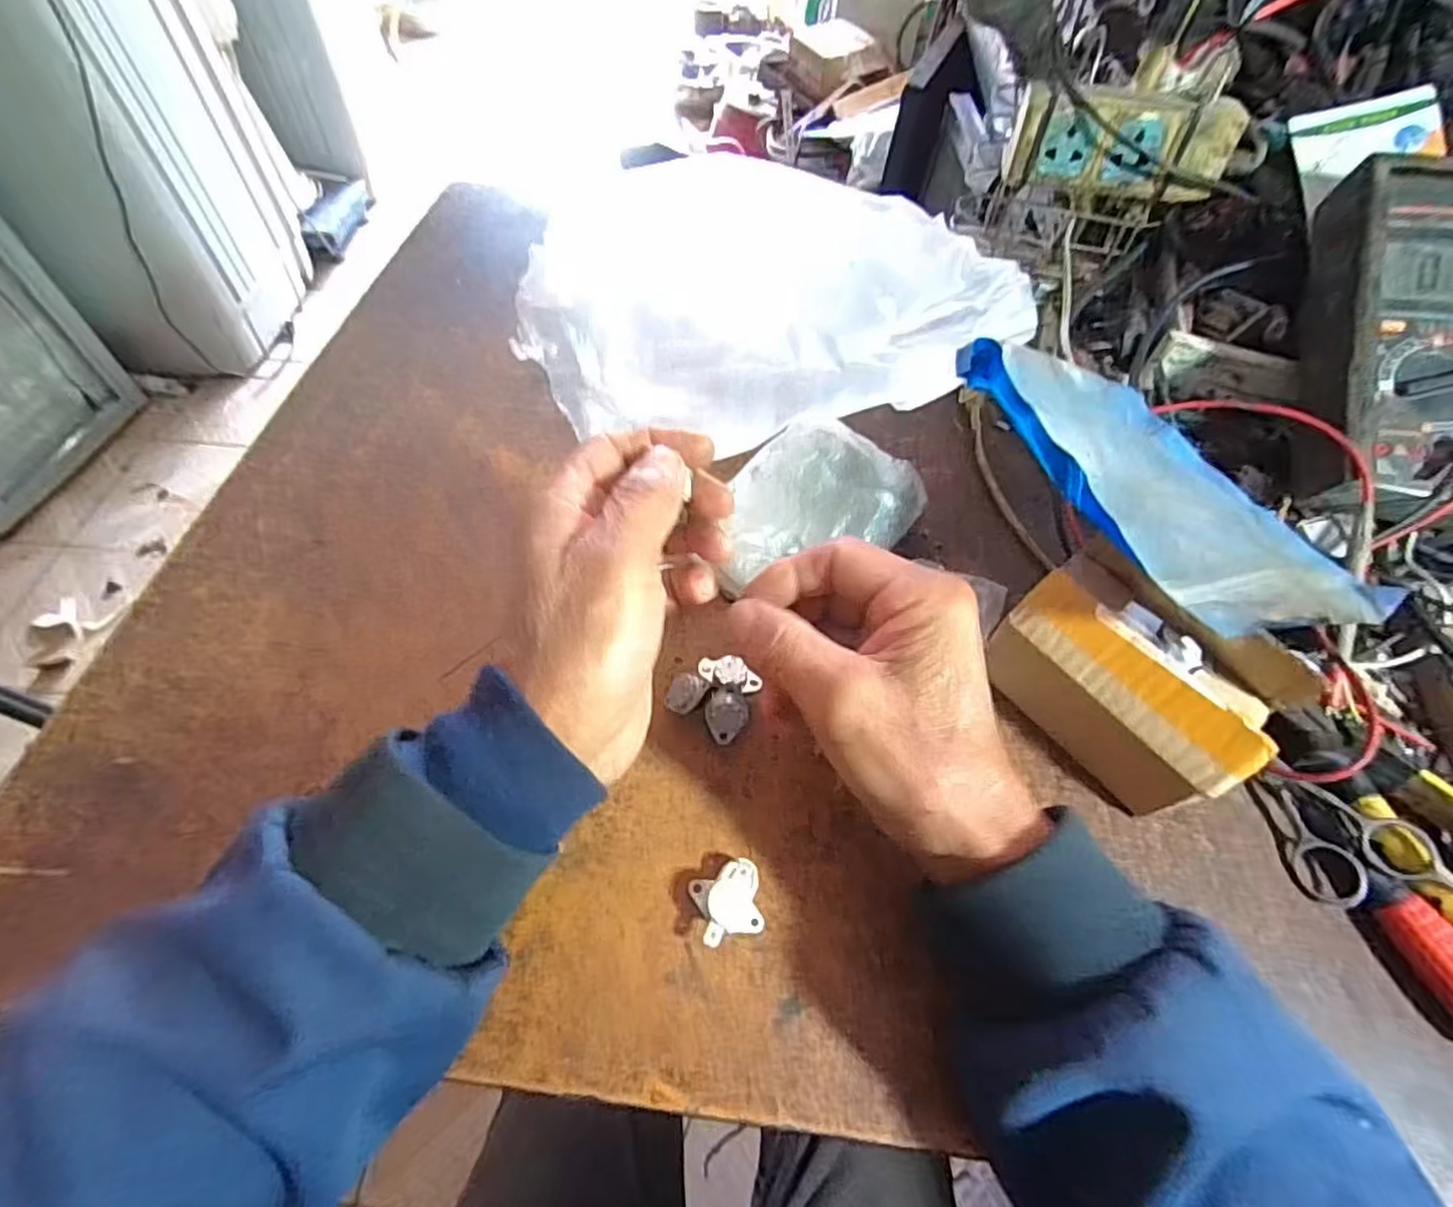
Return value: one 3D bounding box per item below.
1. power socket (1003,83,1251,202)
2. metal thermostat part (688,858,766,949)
[{"bbox_3d":[0.261,-0.306,0.449,0.136,0.054,0.030,12,56,3],"label":"power socket"},{"bbox_3d":[0.002,0.122,0.277,0.028,0.009,0.027,-15,58,-14],"label":"metal thermostat part"}]

